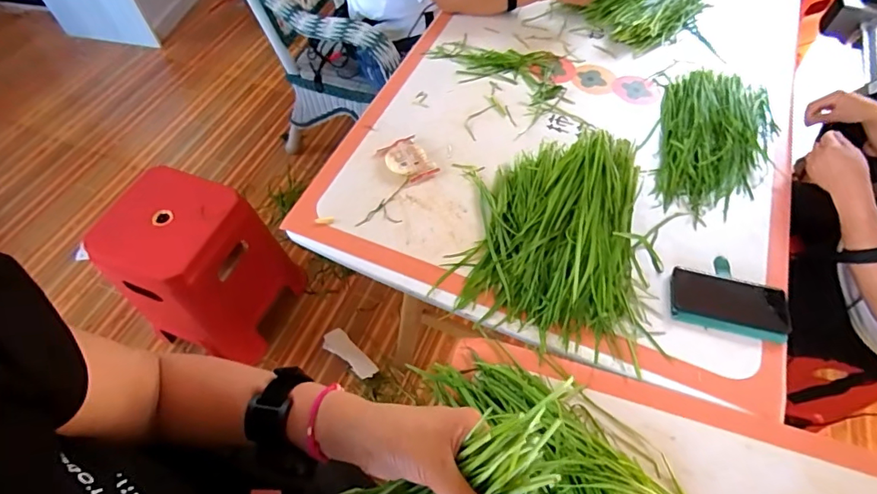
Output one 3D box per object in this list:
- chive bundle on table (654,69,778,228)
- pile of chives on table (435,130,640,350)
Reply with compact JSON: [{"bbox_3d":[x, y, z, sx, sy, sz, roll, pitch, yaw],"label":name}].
[{"bbox_3d":[0.527,-0.205,0.884,0.202,0.043,0.367,18,60,11],"label":"chive bundle on table"},{"bbox_3d":[0.193,-0.032,0.735,0.293,0.109,0.323,16,59,10],"label":"pile of chives on table"}]

